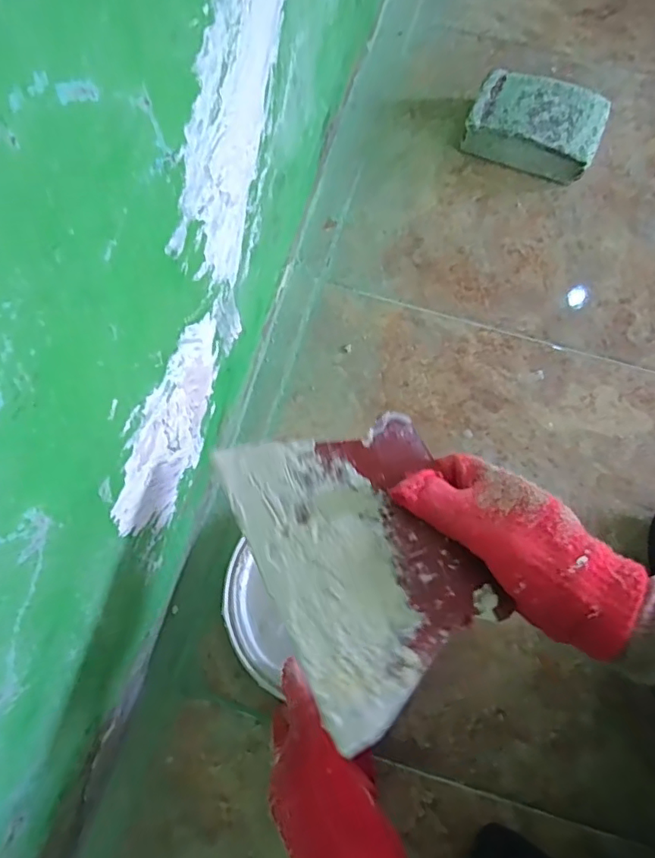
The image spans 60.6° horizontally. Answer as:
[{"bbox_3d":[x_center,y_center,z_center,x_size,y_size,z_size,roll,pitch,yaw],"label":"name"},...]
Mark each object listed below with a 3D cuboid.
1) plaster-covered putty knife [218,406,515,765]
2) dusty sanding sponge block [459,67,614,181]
[{"bbox_3d":[0.022,0.067,0.319,0.117,0.023,0.163,-24,73,-9],"label":"plaster-covered putty knife"},{"bbox_3d":[0.230,-0.336,0.625,0.140,0.050,0.096,20,71,6],"label":"dusty sanding sponge block"}]

